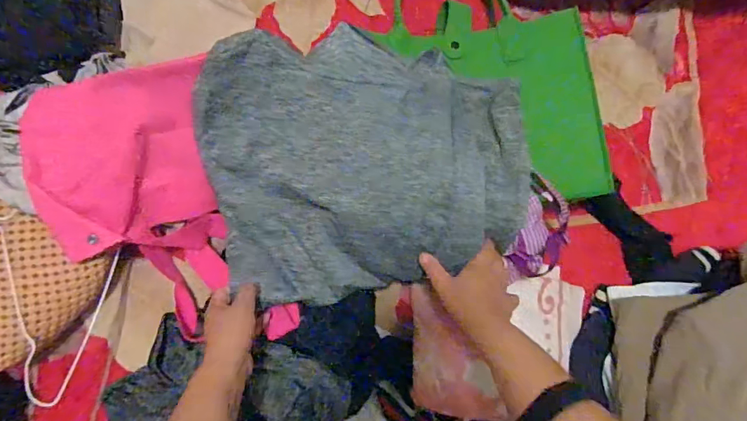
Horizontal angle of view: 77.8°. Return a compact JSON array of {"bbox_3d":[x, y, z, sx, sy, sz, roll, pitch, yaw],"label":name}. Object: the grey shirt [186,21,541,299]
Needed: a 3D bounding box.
[{"bbox_3d":[-0.009,-0.070,0.564,0.378,0.072,0.320,-15,87,-5],"label":"grey shirt"}]

